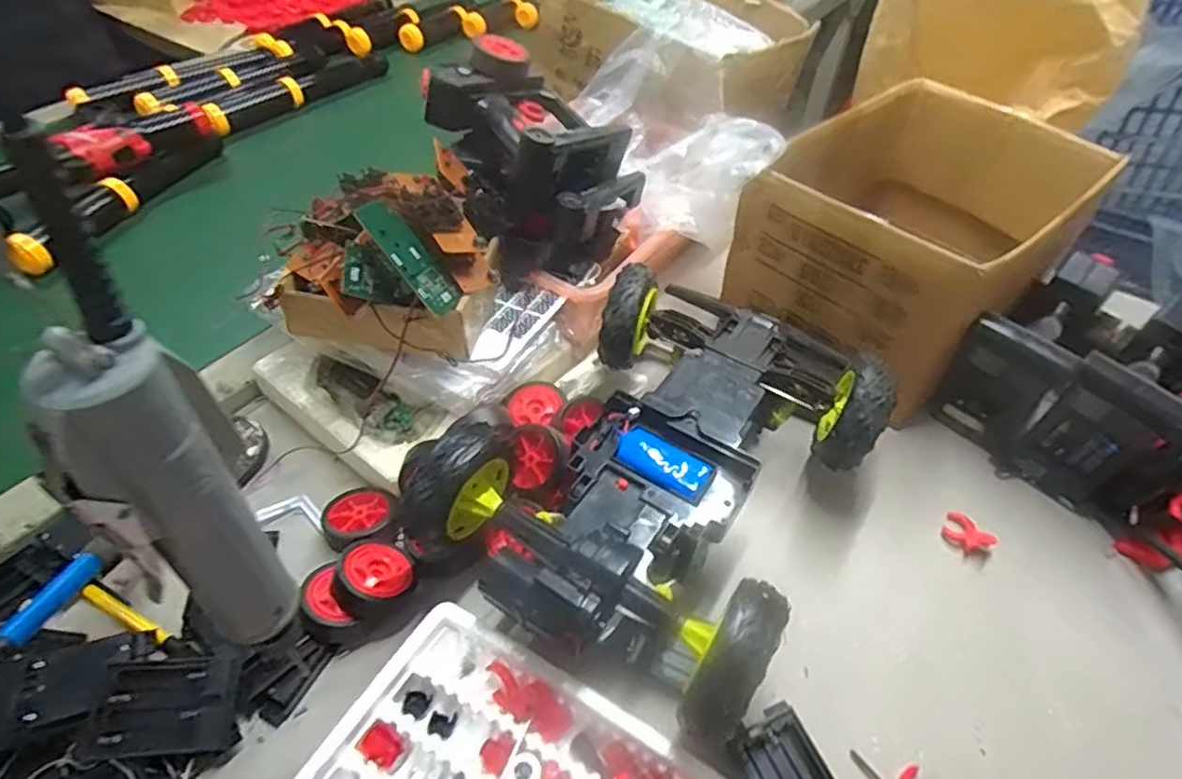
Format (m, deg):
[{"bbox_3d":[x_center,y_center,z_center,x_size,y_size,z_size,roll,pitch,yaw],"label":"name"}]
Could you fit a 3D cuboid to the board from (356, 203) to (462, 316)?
[{"bbox_3d":[-0.141,-0.102,0.511,0.008,0.098,0.041,-23,24,34],"label":"board"}]

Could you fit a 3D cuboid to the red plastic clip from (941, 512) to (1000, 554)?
[{"bbox_3d":[0.310,0.119,0.547,0.025,0.023,0.038,-14,50,-16],"label":"red plastic clip"}]

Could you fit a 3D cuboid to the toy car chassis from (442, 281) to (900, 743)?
[{"bbox_3d":[0.071,0.059,0.513,0.229,0.107,0.347,28,51,21],"label":"toy car chassis"}]

